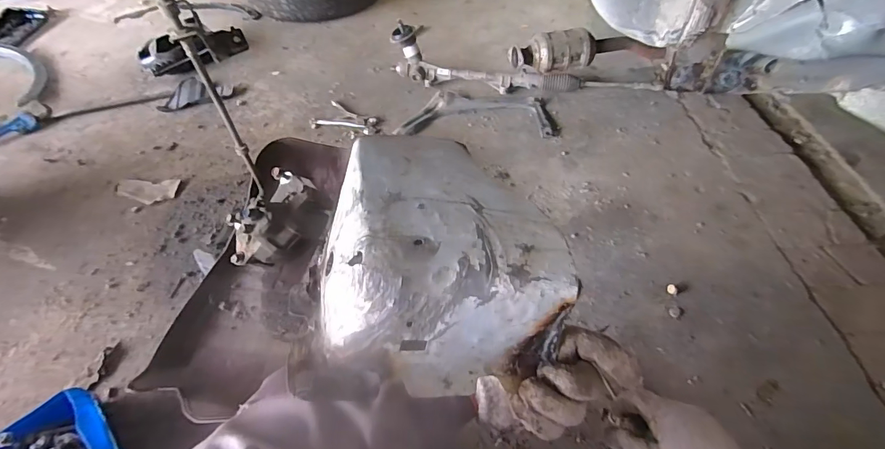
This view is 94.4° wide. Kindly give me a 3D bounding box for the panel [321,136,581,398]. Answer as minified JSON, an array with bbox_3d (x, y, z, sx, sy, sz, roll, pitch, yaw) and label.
[{"bbox_3d":[0.004,0.021,0.350,0.192,0.080,0.212,11,50,-7],"label":"panel"}]

